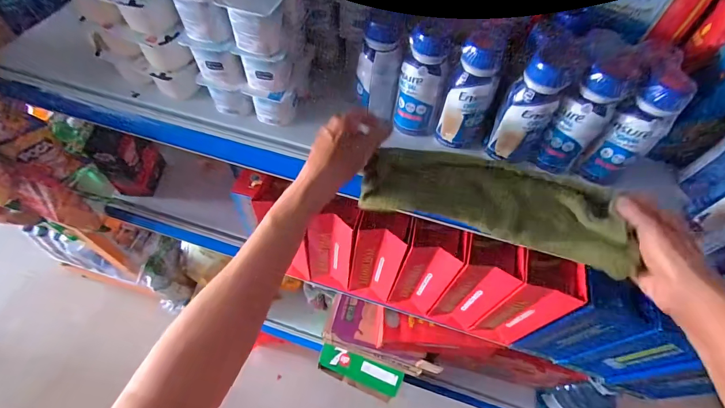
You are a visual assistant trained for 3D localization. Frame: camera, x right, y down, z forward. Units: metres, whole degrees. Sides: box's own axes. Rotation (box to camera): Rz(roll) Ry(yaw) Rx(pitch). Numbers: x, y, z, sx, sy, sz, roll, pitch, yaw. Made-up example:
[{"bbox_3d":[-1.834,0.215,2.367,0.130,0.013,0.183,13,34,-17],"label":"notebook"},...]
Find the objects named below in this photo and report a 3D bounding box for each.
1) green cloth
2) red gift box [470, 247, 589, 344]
[{"bbox_3d":[0.135,-0.005,0.363,0.265,0.033,0.081,16,91,16],"label":"green cloth"},{"bbox_3d":[0.261,0.164,0.576,0.082,0.248,0.067,16,56,7],"label":"red gift box"}]

